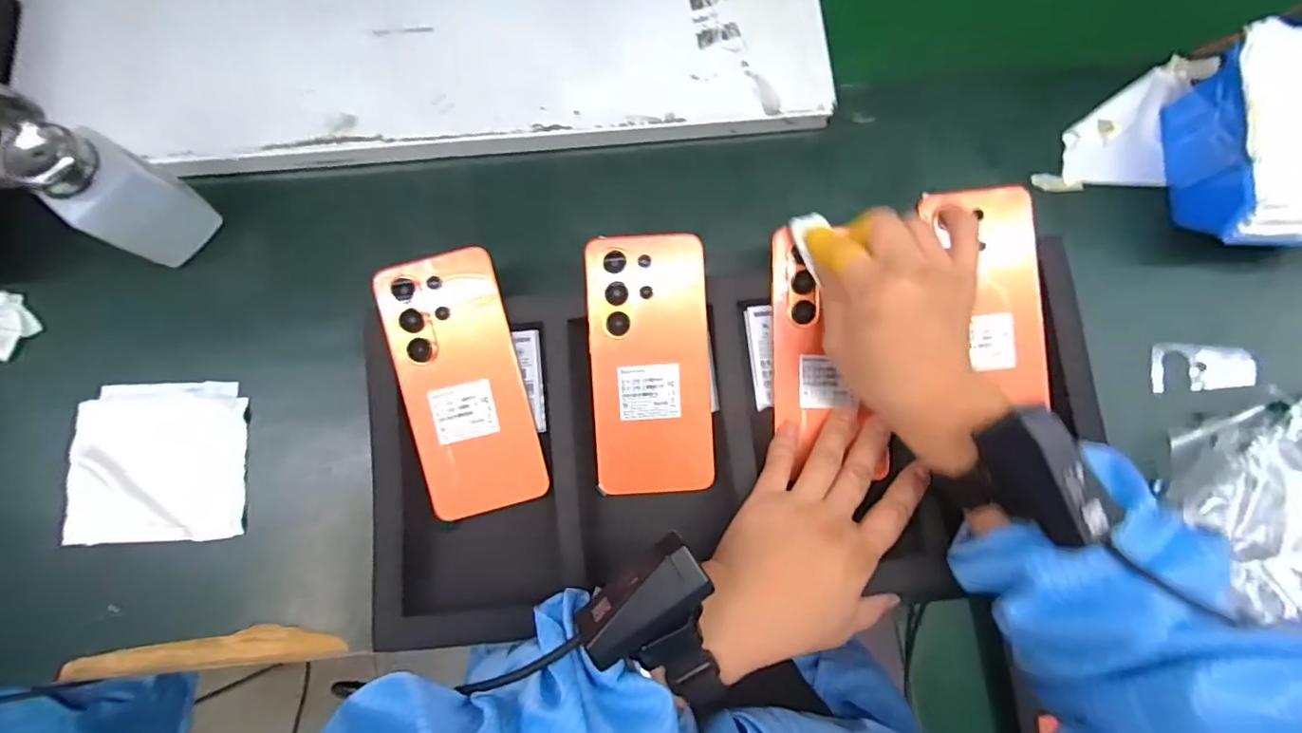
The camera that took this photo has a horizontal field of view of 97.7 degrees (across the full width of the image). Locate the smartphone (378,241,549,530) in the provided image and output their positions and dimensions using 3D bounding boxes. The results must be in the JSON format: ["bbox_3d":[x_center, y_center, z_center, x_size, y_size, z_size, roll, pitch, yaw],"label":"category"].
[{"bbox_3d":[-0.124,0.011,0.370,0.077,0.008,0.166,-15,90,-4],"label":"smartphone"}]

